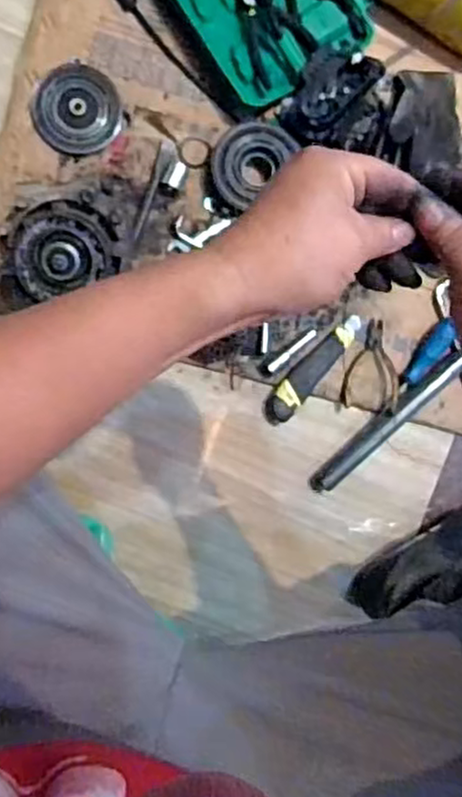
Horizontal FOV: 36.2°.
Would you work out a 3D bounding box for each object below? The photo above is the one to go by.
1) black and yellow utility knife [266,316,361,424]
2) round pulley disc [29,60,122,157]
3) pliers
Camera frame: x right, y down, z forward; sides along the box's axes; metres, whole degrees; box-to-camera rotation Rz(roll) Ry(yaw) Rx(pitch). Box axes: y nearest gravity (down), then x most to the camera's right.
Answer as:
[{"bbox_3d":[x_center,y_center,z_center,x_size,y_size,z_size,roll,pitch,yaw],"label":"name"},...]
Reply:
[{"bbox_3d":[0.101,-0.038,0.869,0.035,0.028,0.162,42,81,-5],"label":"black and yellow utility knife"},{"bbox_3d":[-0.183,-0.347,0.844,0.102,0.021,0.104,1,87,-9],"label":"round pulley disc"},{"bbox_3d":[0.179,-0.041,0.874,0.068,0.024,0.113,16,84,-8],"label":"pliers"}]

